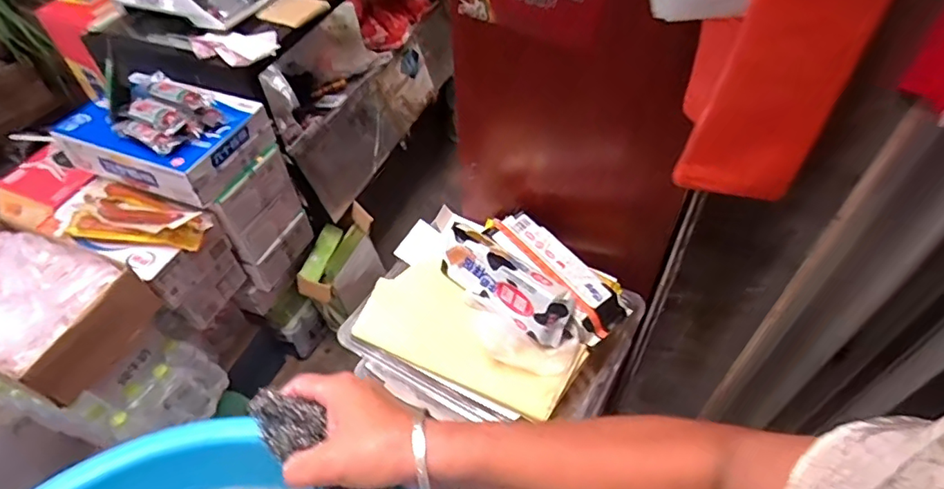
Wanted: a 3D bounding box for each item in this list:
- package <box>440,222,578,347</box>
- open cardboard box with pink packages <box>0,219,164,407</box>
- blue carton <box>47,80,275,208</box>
[{"bbox_3d":[0.049,0.053,0.809,0.238,0.080,0.074,36,60,28],"label":"package"},{"bbox_3d":[-0.890,0.111,1.063,0.403,0.139,0.254,17,53,15],"label":"open cardboard box with pink packages"},{"bbox_3d":[-0.706,-0.259,1.238,0.389,0.122,0.267,19,53,17],"label":"blue carton"}]

